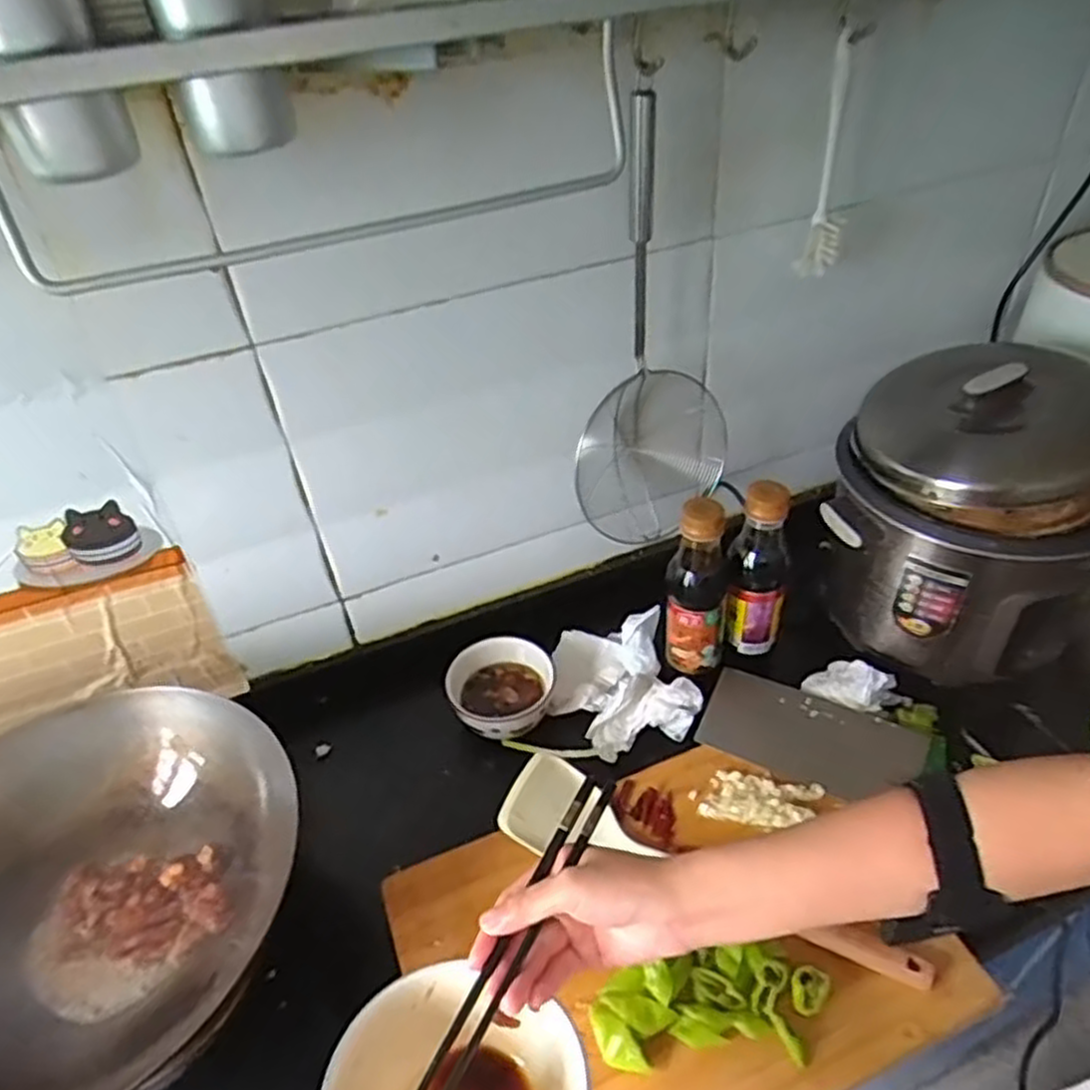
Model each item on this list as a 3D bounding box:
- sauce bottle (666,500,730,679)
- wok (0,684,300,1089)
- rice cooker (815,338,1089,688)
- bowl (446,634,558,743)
[{"bbox_3d":[0.163,0.041,0.820,0.063,0.205,0.068,5,40,12],"label":"sauce bottle"},{"bbox_3d":[-0.392,0.321,0.569,0.264,0.173,0.473,6,40,14],"label":"wok"},{"bbox_3d":[0.468,-0.044,0.843,0.262,0.288,0.283,21,46,29],"label":"rice cooker"},{"bbox_3d":[-0.051,0.160,0.857,0.113,0.050,0.103,-3,39,3],"label":"bowl"}]

